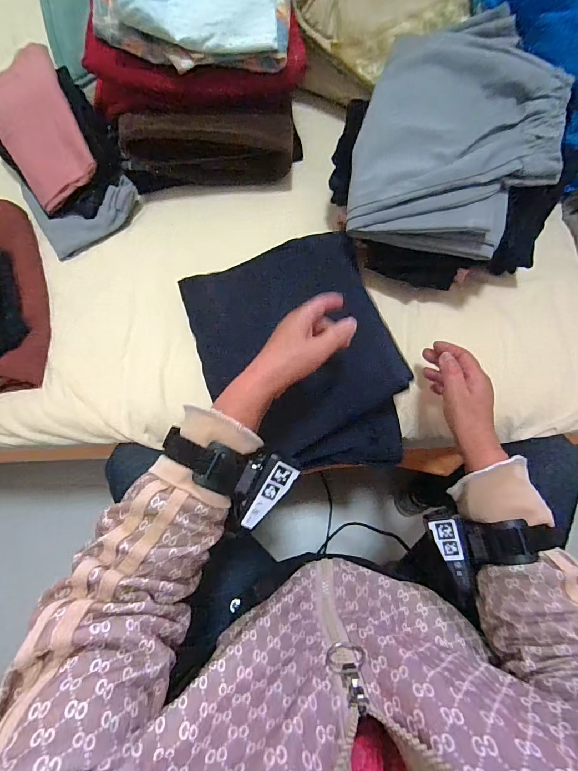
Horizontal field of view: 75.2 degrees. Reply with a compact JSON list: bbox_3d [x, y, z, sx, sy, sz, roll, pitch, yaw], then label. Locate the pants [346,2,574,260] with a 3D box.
[{"bbox_3d":[0.197,-0.301,0.447,0.211,0.086,0.274,15,71,6],"label":"pants"}]

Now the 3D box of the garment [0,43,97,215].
[{"bbox_3d":[-0.361,-0.376,0.539,0.115,0.038,0.217,-31,88,12],"label":"garment"}]

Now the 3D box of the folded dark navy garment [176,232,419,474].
[{"bbox_3d":[0.011,-0.035,0.493,0.232,0.078,0.306,-18,71,-6],"label":"folded dark navy garment"}]

